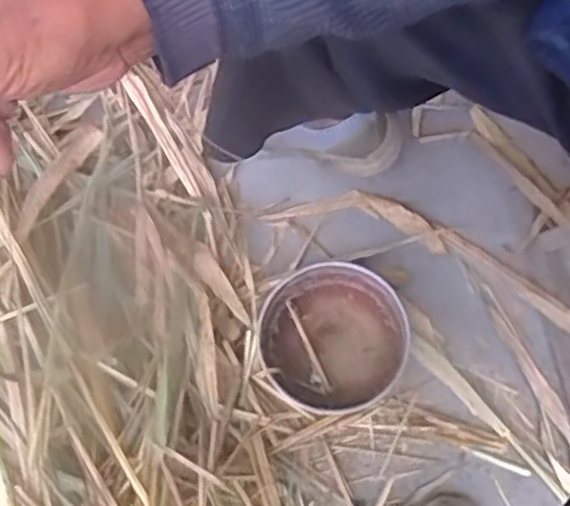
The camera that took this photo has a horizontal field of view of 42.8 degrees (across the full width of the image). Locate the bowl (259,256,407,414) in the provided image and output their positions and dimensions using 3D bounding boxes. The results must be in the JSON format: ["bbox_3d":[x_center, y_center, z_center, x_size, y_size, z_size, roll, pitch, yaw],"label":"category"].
[{"bbox_3d":[0.053,0.096,0.810,0.163,0.056,0.160,-14,74,-2],"label":"bowl"}]

